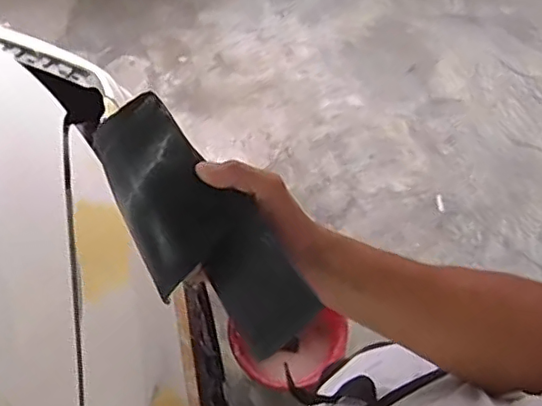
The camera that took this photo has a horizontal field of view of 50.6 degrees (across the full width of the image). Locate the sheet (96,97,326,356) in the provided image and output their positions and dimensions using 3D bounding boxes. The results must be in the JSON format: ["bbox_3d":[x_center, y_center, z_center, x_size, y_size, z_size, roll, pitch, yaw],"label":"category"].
[{"bbox_3d":[-0.056,0.023,0.430,0.084,0.051,0.202,-40,85,-14],"label":"sheet"}]

